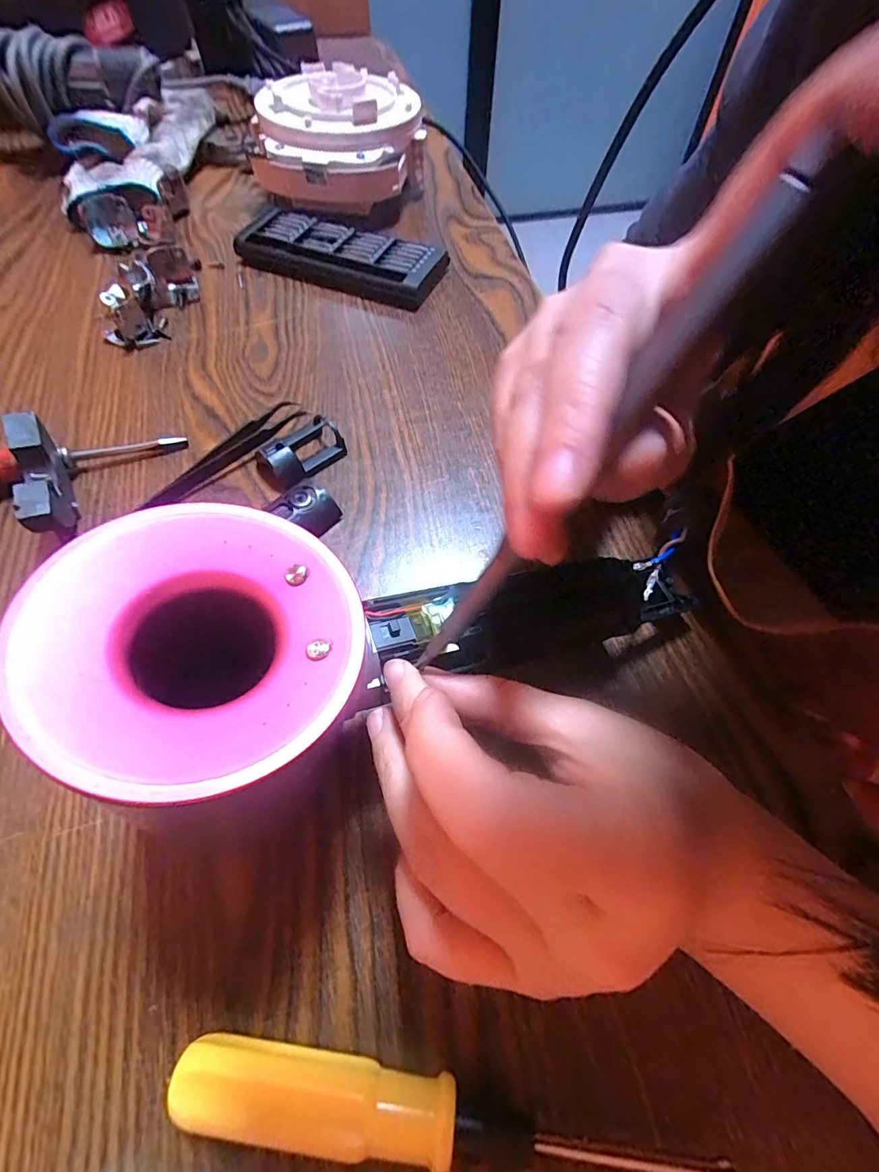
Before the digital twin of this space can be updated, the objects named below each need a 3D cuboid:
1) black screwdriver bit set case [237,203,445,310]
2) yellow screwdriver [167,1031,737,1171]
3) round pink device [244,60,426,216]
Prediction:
[{"bbox_3d":[-0.076,-0.256,0.378,0.157,0.024,0.066,16,60,7],"label":"black screwdriver bit set case"},{"bbox_3d":[0.001,0.155,0.140,0.154,0.020,0.018,8,59,2],"label":"yellow screwdriver"},{"bbox_3d":[-0.088,-0.384,0.418,0.138,0.065,0.133,1,59,-2],"label":"round pink device"}]

